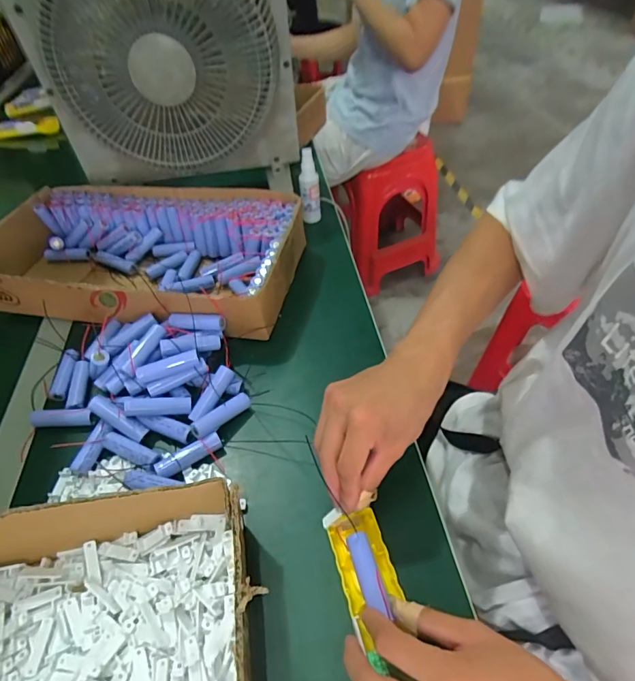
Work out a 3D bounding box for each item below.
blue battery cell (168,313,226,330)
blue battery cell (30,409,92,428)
[{"bbox_3d":[-0.141,-0.022,0.507,0.065,0.014,0.020,-3,47,2],"label":"blue battery cell"},{"bbox_3d":[-0.274,0.084,0.469,0.066,0.018,0.014,-3,47,2],"label":"blue battery cell"}]

